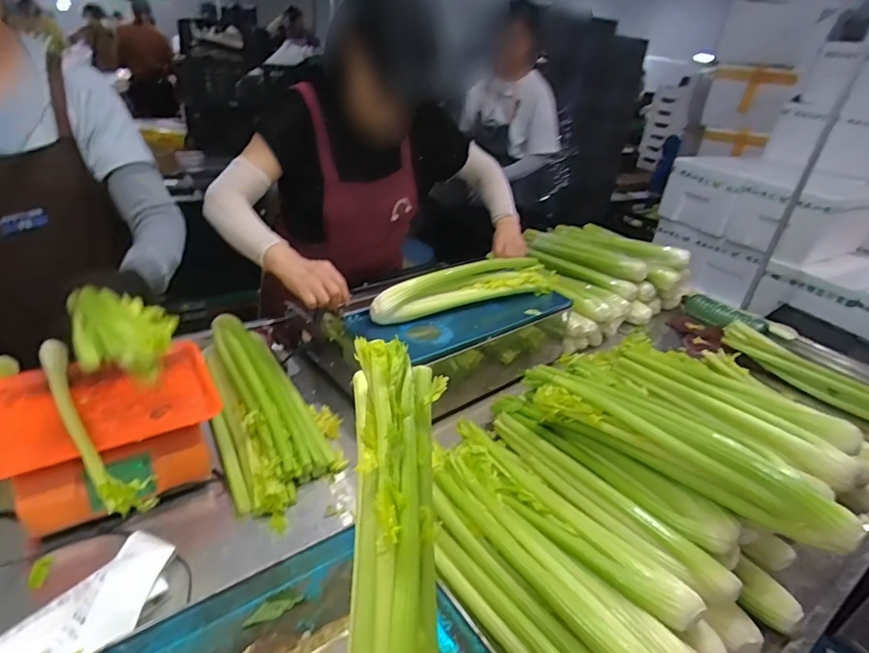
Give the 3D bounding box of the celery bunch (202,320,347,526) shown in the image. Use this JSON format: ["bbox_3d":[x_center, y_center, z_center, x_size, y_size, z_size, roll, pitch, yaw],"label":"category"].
[{"bbox_3d":[-0.299,0.133,0.888,0.188,0.098,0.444,-12,34,-29],"label":"celery bunch"}]

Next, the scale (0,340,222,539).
[{"bbox_3d":[-0.503,0.155,0.770,0.295,0.101,0.252,-13,35,-31],"label":"scale"}]

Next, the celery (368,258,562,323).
[{"bbox_3d":[0.078,-0.085,1.032,0.464,0.069,0.068,-10,33,-27],"label":"celery"}]

